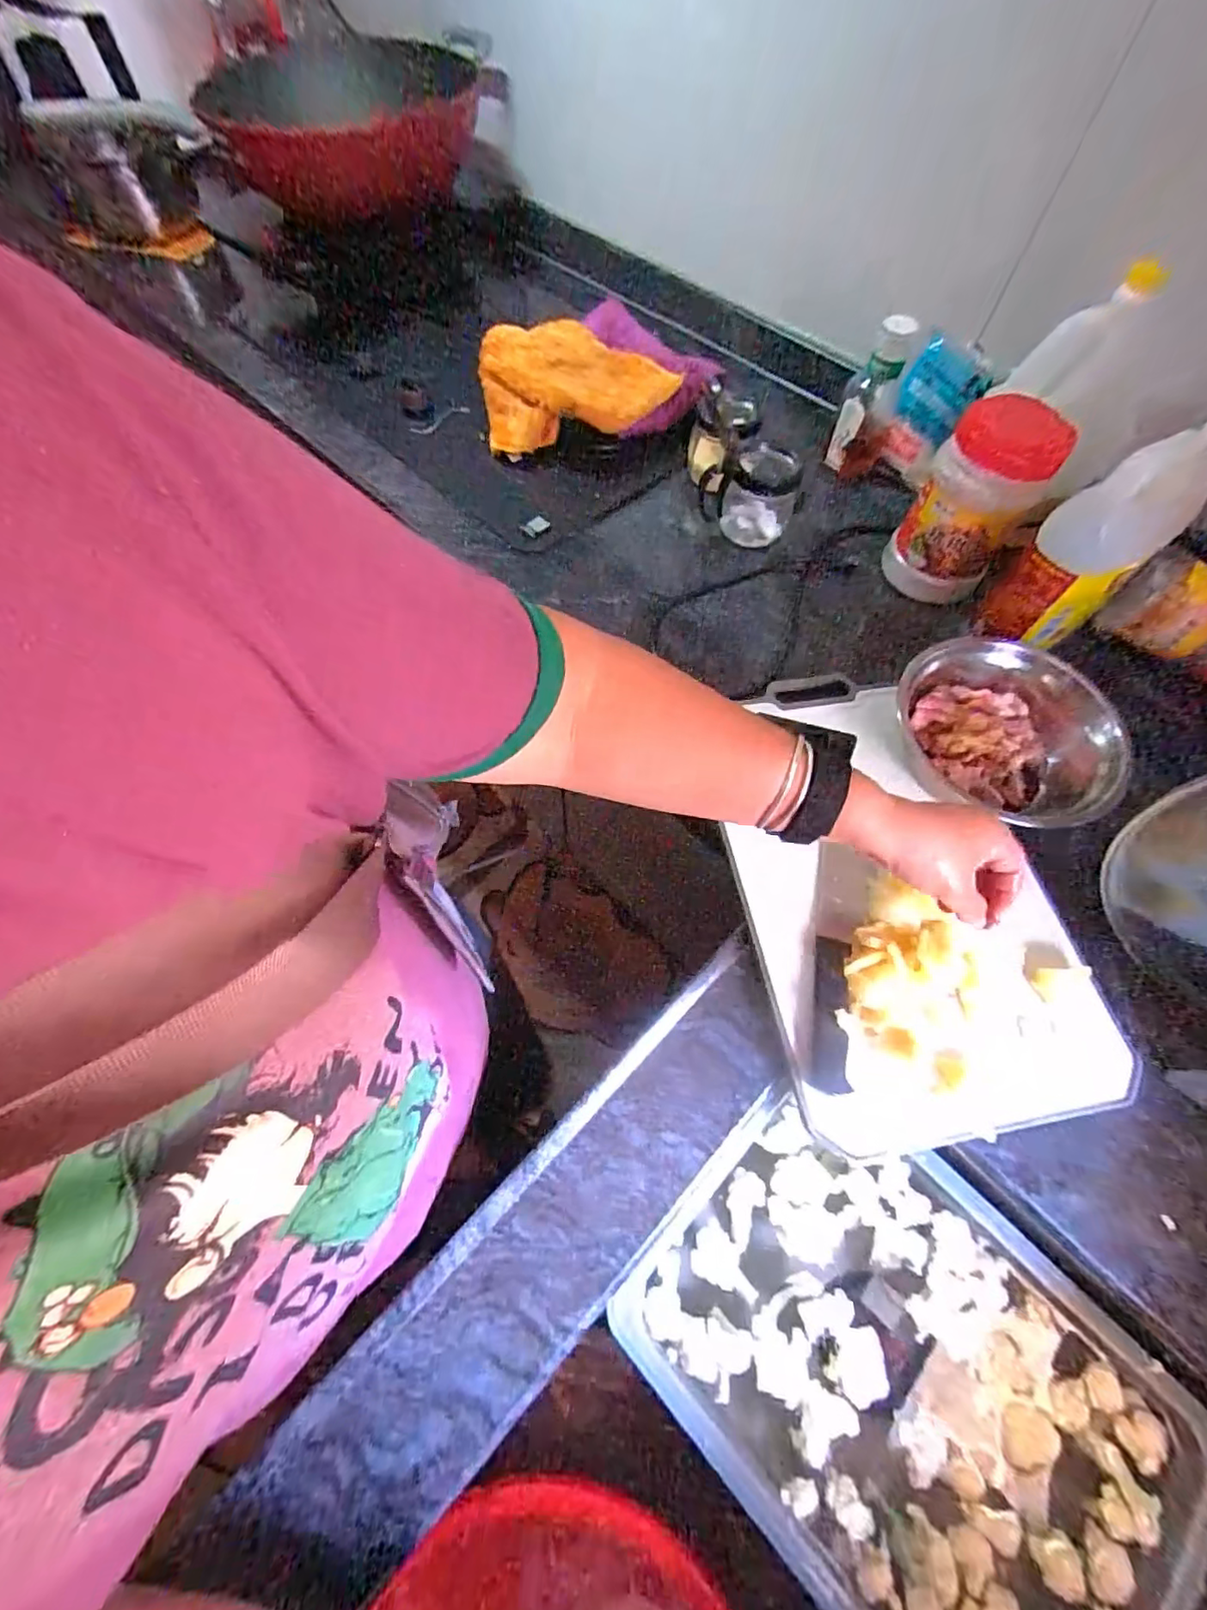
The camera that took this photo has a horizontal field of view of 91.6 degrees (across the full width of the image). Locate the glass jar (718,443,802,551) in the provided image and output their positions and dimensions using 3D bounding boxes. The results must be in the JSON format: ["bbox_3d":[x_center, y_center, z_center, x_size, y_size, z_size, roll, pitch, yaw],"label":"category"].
[{"bbox_3d":[0.176,-0.350,0.673,0.075,0.087,0.075,1,64,-1],"label":"glass jar"}]

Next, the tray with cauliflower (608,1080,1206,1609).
[{"bbox_3d":[0.200,0.377,0.390,0.325,0.051,0.239,42,70,17],"label":"tray with cauliflower"}]

